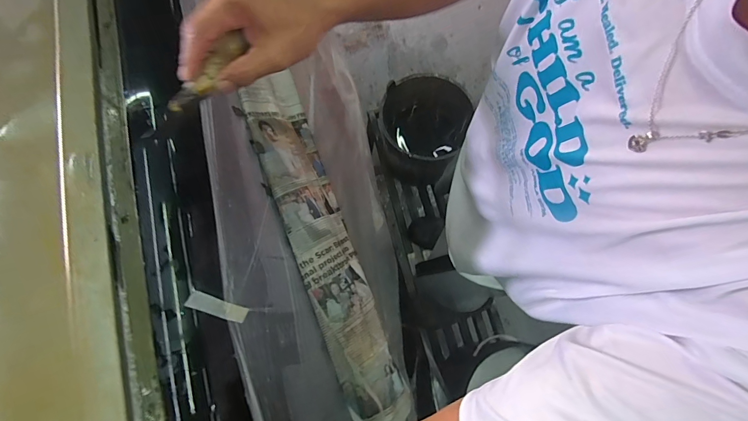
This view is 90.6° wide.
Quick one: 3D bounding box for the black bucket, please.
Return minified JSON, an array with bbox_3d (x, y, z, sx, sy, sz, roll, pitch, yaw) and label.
[{"bbox_3d":[0.160,-0.262,1.264,0.256,0.290,0.296,20,76,5],"label":"black bucket"}]

